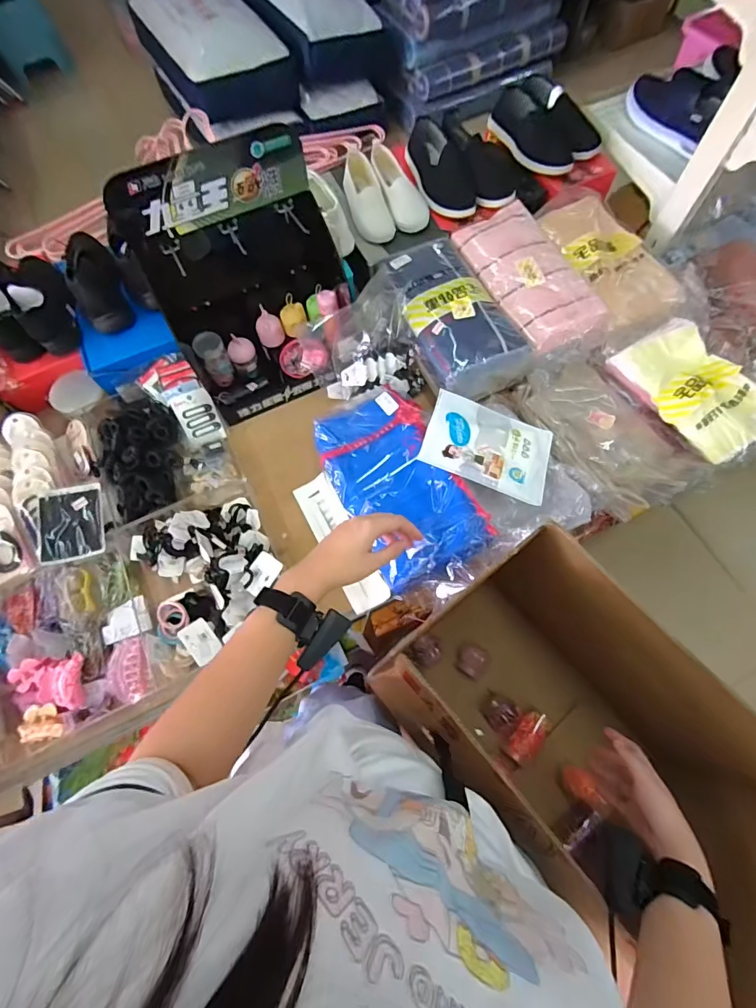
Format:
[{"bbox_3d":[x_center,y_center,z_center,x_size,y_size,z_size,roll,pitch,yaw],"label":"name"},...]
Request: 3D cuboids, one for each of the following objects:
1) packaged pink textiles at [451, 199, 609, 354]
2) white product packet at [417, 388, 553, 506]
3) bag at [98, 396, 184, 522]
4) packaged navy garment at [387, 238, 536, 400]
[{"bbox_3d":[0.311,-0.482,0.895,0.161,0.044,0.364,-22,70,-7],"label":"packaged pink textiles"},{"bbox_3d":[0.200,-0.105,0.781,0.228,0.015,0.166,23,63,-4],"label":"white product packet"},{"bbox_3d":[-0.454,-0.113,0.835,0.130,0.058,0.281,-19,69,-6],"label":"bag"},{"bbox_3d":[0.146,-0.393,0.888,0.186,0.099,0.347,-21,69,-7],"label":"packaged navy garment"}]

